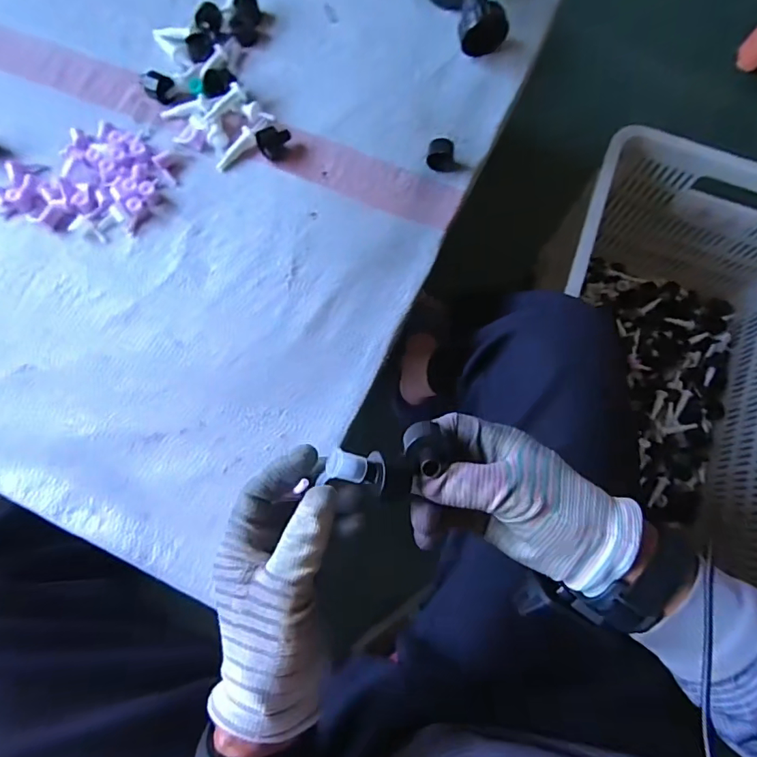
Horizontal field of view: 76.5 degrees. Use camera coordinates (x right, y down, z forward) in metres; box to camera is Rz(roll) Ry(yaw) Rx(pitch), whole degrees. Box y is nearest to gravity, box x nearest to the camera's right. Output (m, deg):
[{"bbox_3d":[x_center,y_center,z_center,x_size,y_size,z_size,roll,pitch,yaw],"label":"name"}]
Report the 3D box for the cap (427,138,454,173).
[{"bbox_3d":[0.071,-0.251,0.542,0.030,0.024,0.029,0,75,-2],"label":"cap"}]

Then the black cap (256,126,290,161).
[{"bbox_3d":[-0.120,-0.270,0.545,0.030,0.022,0.034,44,78,9],"label":"black cap"}]

